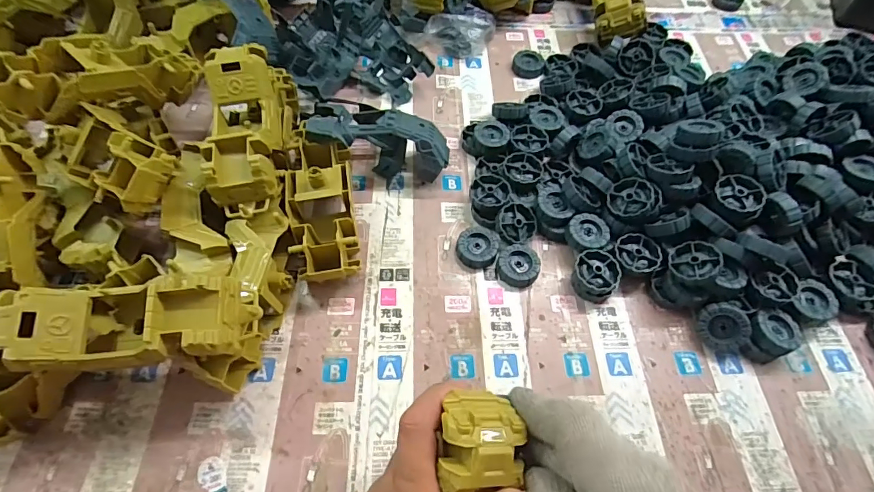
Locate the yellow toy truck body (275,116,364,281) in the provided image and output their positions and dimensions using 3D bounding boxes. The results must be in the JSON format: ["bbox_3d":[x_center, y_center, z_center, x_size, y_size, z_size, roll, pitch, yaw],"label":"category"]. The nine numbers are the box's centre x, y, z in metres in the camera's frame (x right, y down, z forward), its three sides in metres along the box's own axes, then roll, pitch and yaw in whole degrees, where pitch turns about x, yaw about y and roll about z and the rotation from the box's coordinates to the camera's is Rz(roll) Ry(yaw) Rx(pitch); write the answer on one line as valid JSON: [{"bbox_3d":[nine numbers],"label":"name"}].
[{"bbox_3d":[-0.106,-0.041,0.421,0.062,0.052,0.168,-7,60,-4],"label":"yellow toy truck body"}]

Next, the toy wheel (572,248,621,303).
[{"bbox_3d":[0.142,0.026,0.406,0.040,0.024,0.041,0,59,0],"label":"toy wheel"}]

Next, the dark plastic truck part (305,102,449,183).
[{"bbox_3d":[-0.053,-0.105,0.451,0.130,0.069,0.064,9,60,5],"label":"dark plastic truck part"}]

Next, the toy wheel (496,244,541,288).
[{"bbox_3d":[0.075,0.018,0.414,0.038,0.015,0.038,0,59,0],"label":"toy wheel"}]

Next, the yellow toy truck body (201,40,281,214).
[{"bbox_3d":[-0.173,-0.110,0.407,0.059,0.058,0.175,-9,60,-5],"label":"yellow toy truck body"}]

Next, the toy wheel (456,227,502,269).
[{"bbox_3d":[0.038,0.001,0.421,0.039,0.013,0.038,0,59,0],"label":"toy wheel"}]

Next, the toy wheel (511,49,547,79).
[{"bbox_3d":[0.114,-0.225,0.562,0.039,0.015,0.039,0,59,0],"label":"toy wheel"}]

